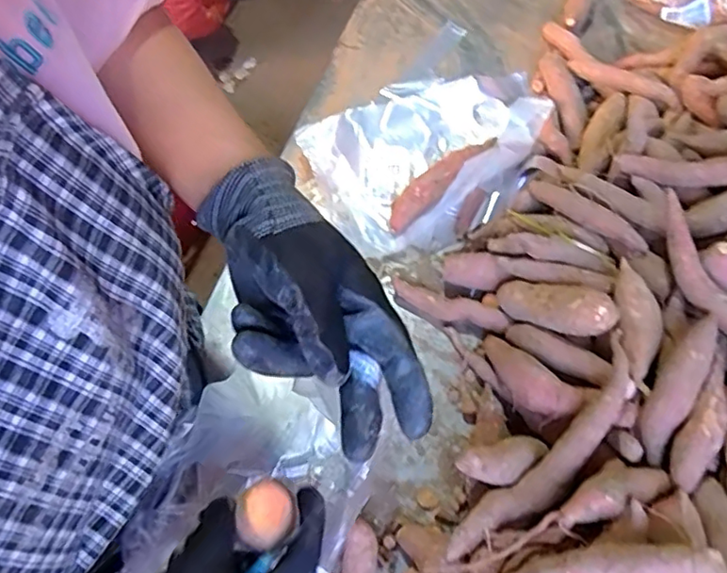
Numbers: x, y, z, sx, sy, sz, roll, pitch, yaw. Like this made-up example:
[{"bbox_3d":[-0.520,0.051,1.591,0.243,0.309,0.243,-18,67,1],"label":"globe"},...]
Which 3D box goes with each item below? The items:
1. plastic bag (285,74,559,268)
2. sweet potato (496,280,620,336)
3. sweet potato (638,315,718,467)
[{"bbox_3d":[0.087,-0.168,0.681,0.302,0.043,0.223,-36,66,-16],"label":"plastic bag"},{"bbox_3d":[0.171,0.018,0.542,0.115,0.030,0.036,13,55,50],"label":"sweet potato"},{"bbox_3d":[0.248,0.080,0.467,0.030,0.024,0.121,26,91,15],"label":"sweet potato"}]

